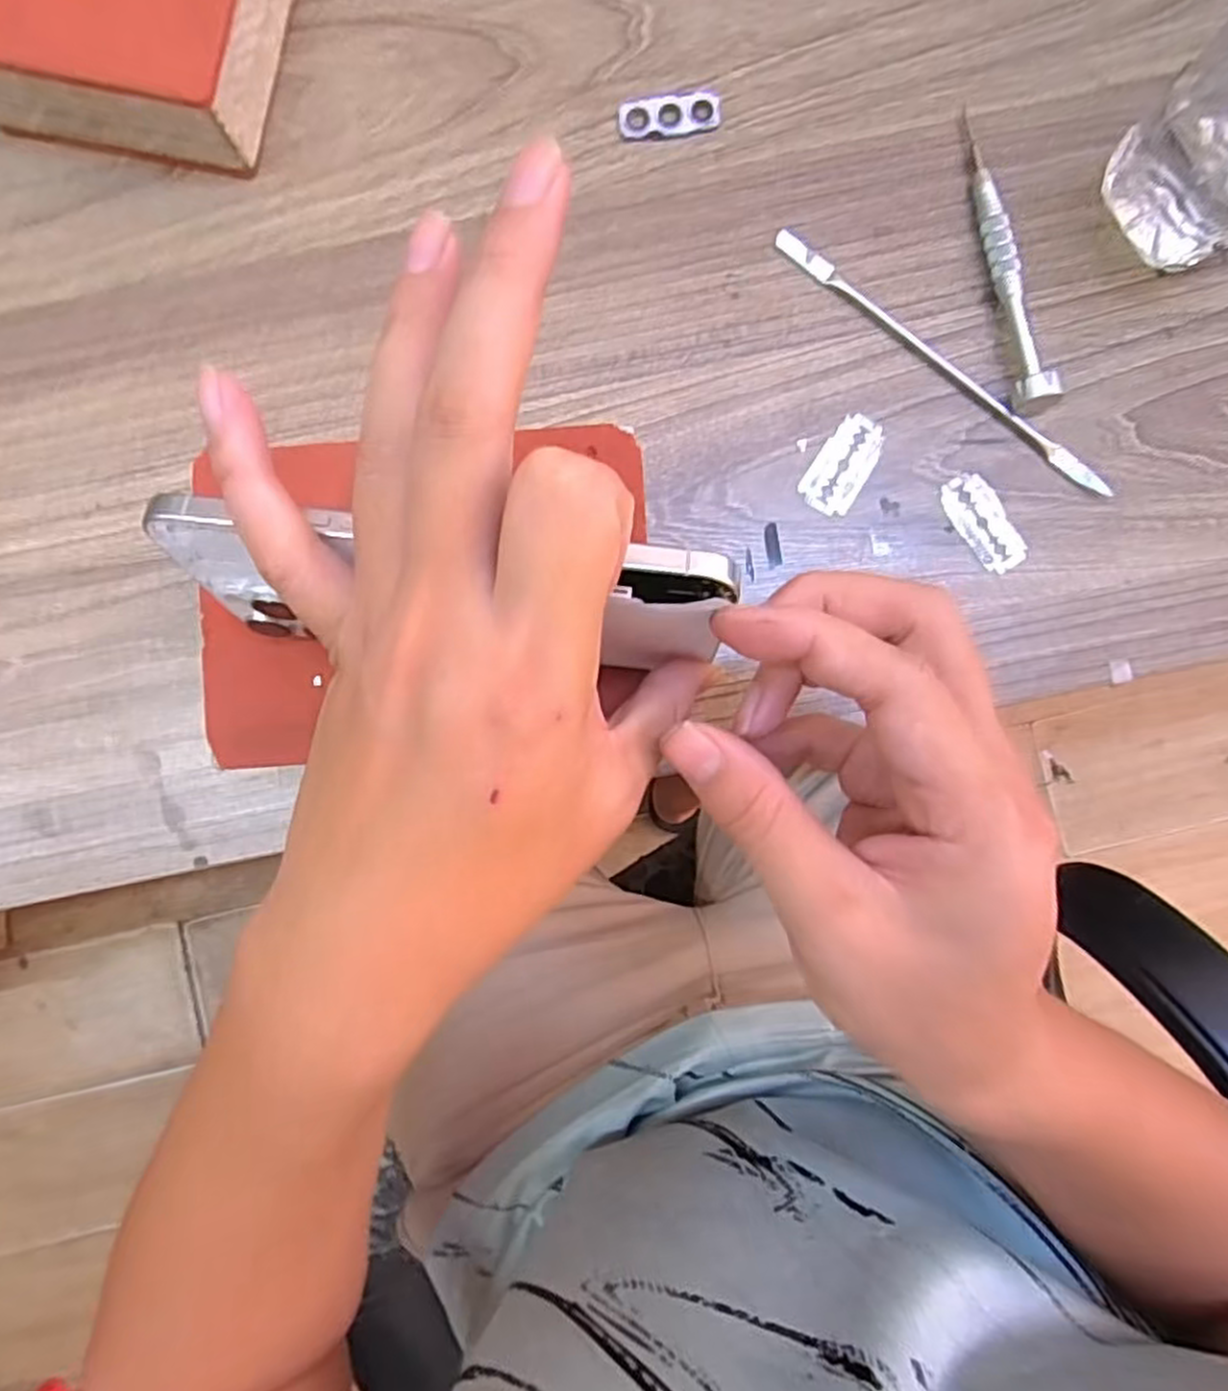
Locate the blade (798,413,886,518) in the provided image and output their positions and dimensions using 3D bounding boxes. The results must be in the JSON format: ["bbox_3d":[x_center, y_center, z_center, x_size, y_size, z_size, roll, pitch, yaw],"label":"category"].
[{"bbox_3d":[0.094,-0.095,0.313,0.021,0.004,0.042,31,88,1],"label":"blade"}]

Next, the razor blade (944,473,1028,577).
[{"bbox_3d":[0.151,-0.071,0.312,0.020,0.004,0.042,-30,88,-1],"label":"razor blade"}]

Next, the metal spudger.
[{"bbox_3d":[0.133,-0.136,0.313,0.167,0.009,0.007,40,88,1],"label":"metal spudger"}]

